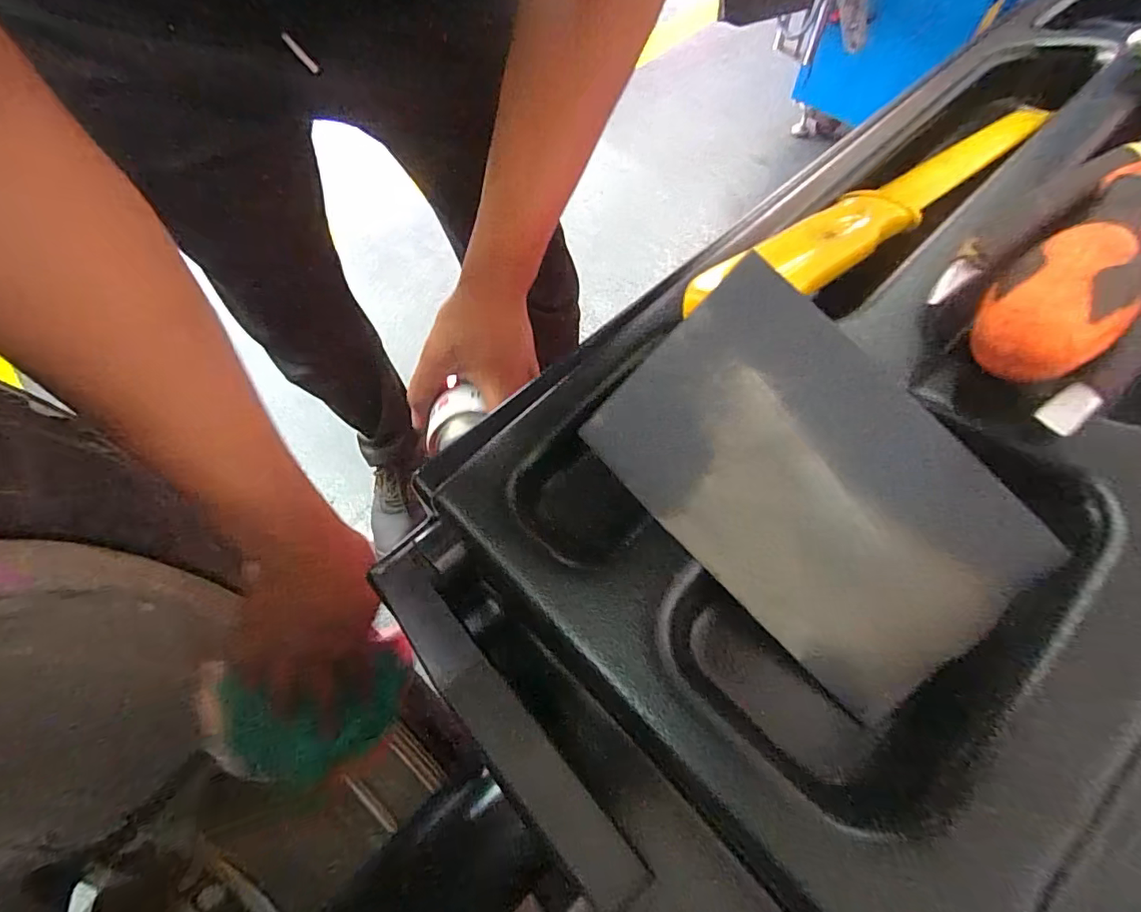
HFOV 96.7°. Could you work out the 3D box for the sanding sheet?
[{"bbox_3d":[0.061,0.009,0.132,0.106,0.010,0.065,45,107,4],"label":"sanding sheet"}]

